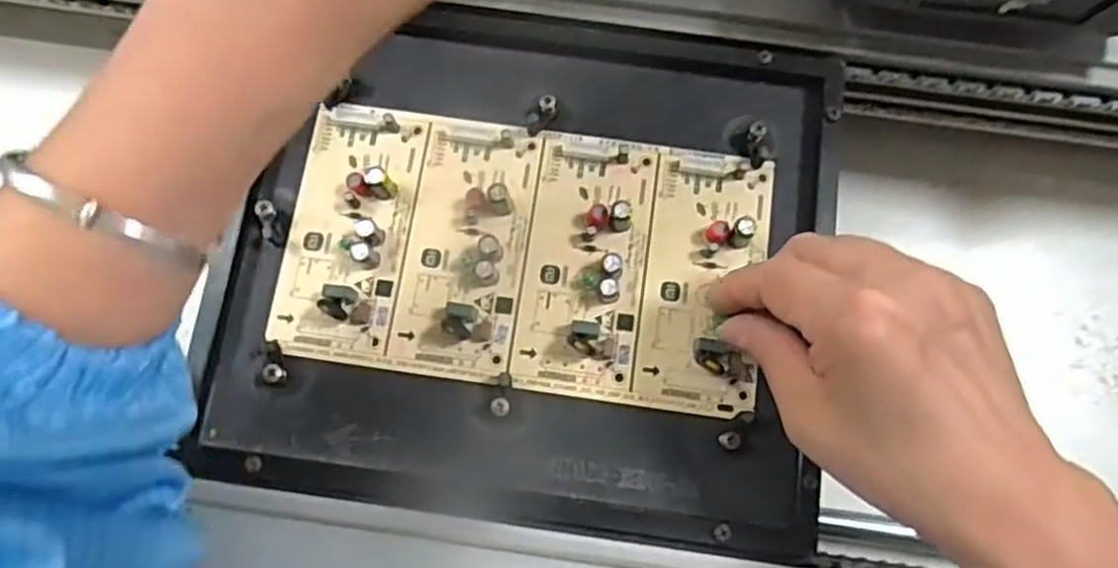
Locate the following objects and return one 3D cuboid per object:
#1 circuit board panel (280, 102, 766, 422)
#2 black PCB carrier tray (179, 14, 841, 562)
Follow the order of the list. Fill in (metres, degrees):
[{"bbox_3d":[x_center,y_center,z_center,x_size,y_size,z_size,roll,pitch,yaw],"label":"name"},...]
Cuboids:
[{"bbox_3d":[-0.014,-0.015,0.327,0.216,0.015,0.122,8,77,1],"label":"circuit board panel"},{"bbox_3d":[-0.017,-0.012,0.328,0.269,0.020,0.237,6,77,1],"label":"black PCB carrier tray"}]

